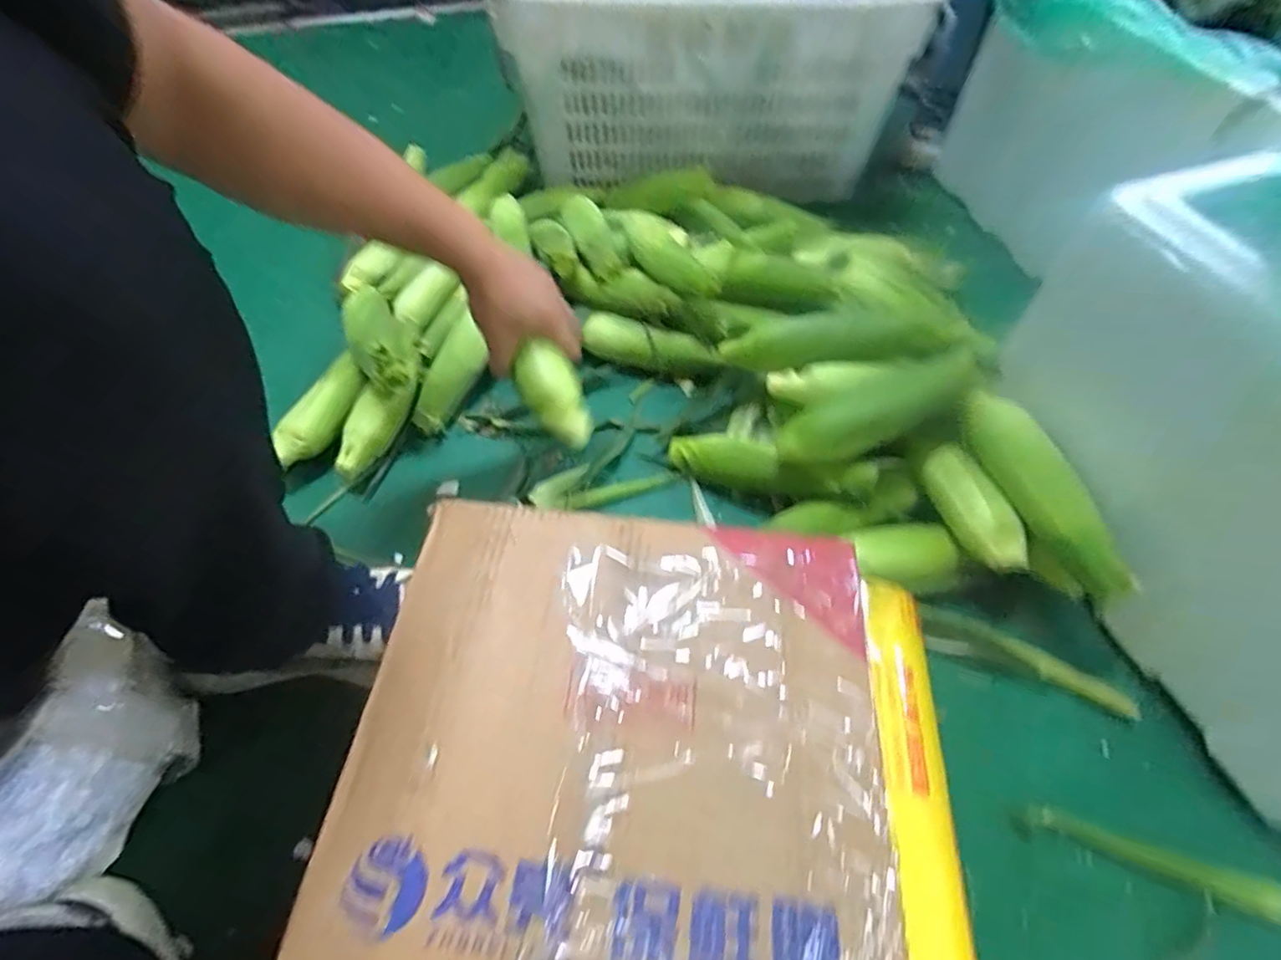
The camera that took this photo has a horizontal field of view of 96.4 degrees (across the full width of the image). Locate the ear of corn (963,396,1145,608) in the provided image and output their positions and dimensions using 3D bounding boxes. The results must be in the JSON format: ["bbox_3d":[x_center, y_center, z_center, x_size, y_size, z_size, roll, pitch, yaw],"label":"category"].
[{"bbox_3d":[0.369,0.008,0.522,0.049,0.058,0.222,-22,74,-15],"label":"ear of corn"}]

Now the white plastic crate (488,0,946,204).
[{"bbox_3d":[0.100,-0.709,0.942,0.606,0.252,0.431,3,56,1],"label":"white plastic crate"}]

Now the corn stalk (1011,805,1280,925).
[{"bbox_3d":[0.408,0.301,0.451,0.197,0.015,0.026,17,57,10],"label":"corn stalk"}]

